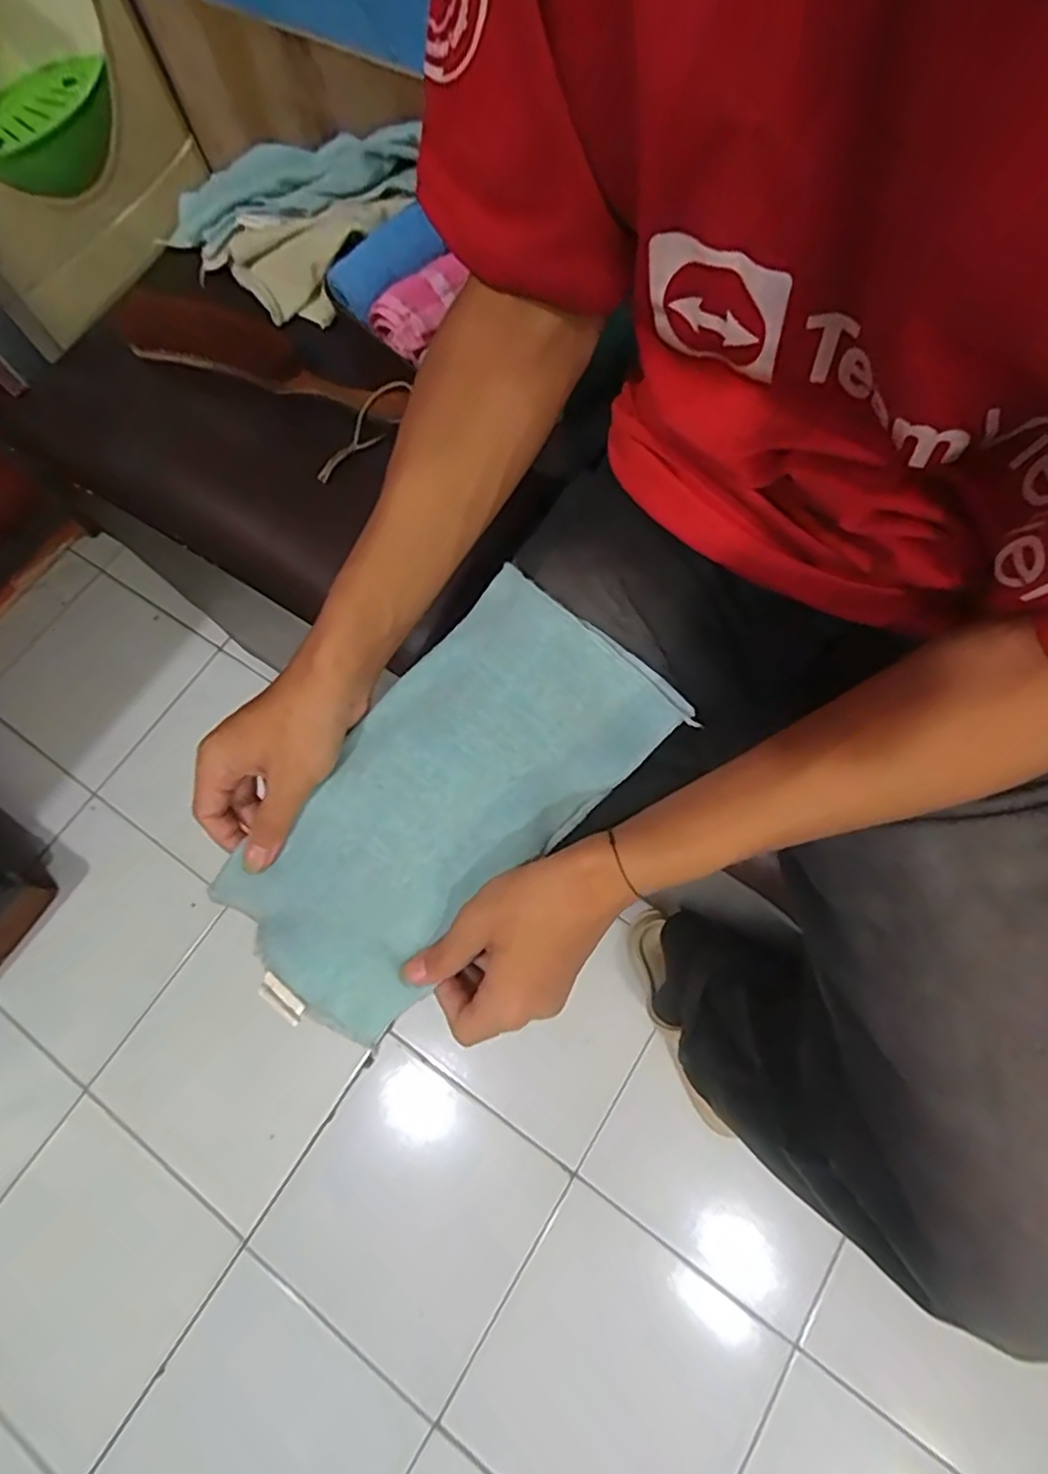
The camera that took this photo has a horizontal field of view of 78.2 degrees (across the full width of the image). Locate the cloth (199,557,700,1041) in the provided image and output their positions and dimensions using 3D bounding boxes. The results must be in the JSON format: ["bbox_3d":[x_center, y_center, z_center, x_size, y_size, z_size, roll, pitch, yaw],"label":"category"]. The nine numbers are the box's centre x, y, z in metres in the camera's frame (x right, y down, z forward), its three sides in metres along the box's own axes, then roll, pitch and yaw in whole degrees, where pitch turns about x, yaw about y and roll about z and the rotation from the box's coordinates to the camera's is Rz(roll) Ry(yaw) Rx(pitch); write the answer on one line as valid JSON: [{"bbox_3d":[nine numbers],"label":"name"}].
[{"bbox_3d":[-0.048,0.038,0.365,0.130,0.023,0.264,43,93,4],"label":"cloth"}]

